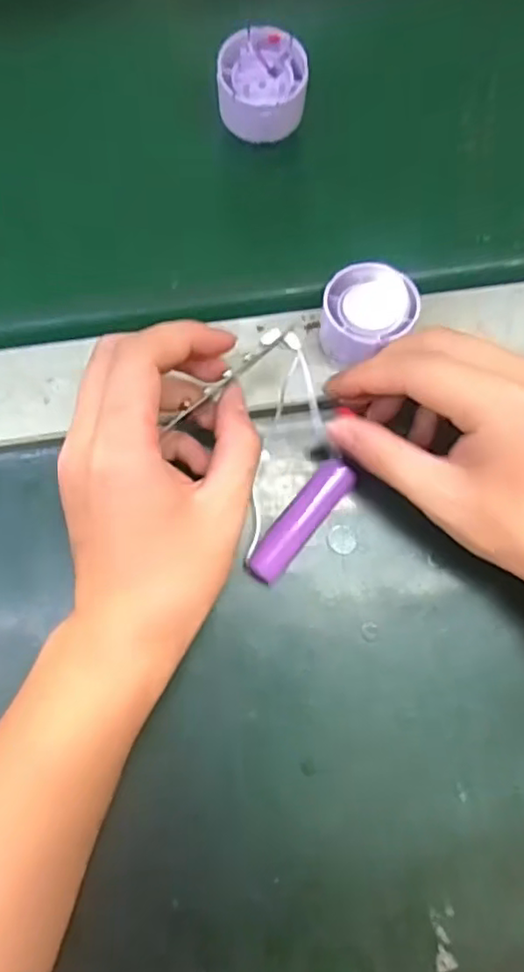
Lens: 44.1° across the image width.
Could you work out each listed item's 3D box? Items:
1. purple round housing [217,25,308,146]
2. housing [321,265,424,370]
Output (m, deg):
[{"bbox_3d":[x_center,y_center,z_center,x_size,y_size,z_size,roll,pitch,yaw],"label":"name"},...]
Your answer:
[{"bbox_3d":[0.000,-0.209,0.338,0.046,0.022,0.046,0,81,-2],"label":"purple round housing"},{"bbox_3d":[0.050,-0.085,0.323,0.046,0.035,0.041,-25,83,-6],"label":"housing"}]

